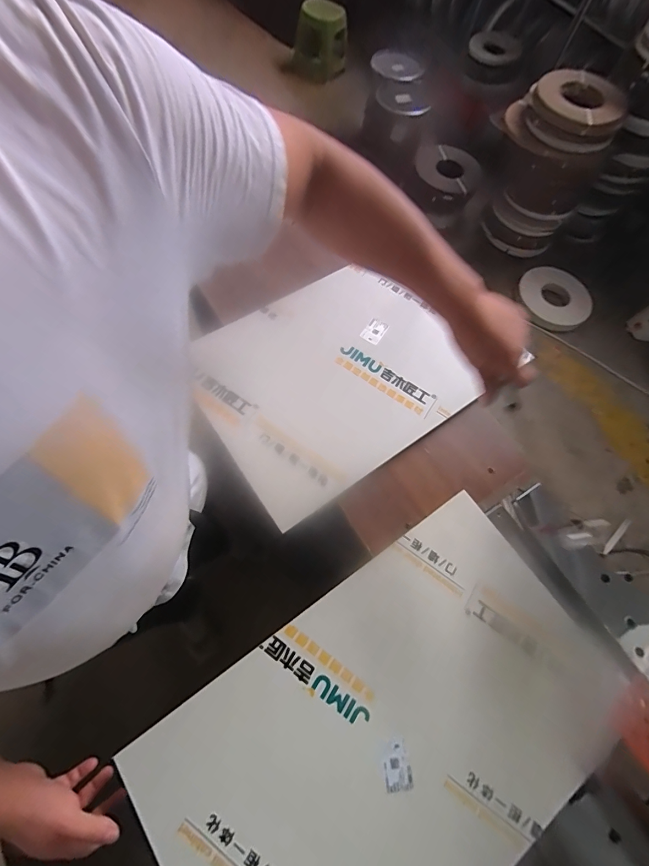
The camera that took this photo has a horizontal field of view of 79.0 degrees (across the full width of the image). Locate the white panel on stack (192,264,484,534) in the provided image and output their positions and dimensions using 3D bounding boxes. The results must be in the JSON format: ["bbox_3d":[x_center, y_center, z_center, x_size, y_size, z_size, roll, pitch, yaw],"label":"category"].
[{"bbox_3d":[0.013,-0.116,0.759,0.481,0.023,0.392,-33,73,-14],"label":"white panel on stack"}]

